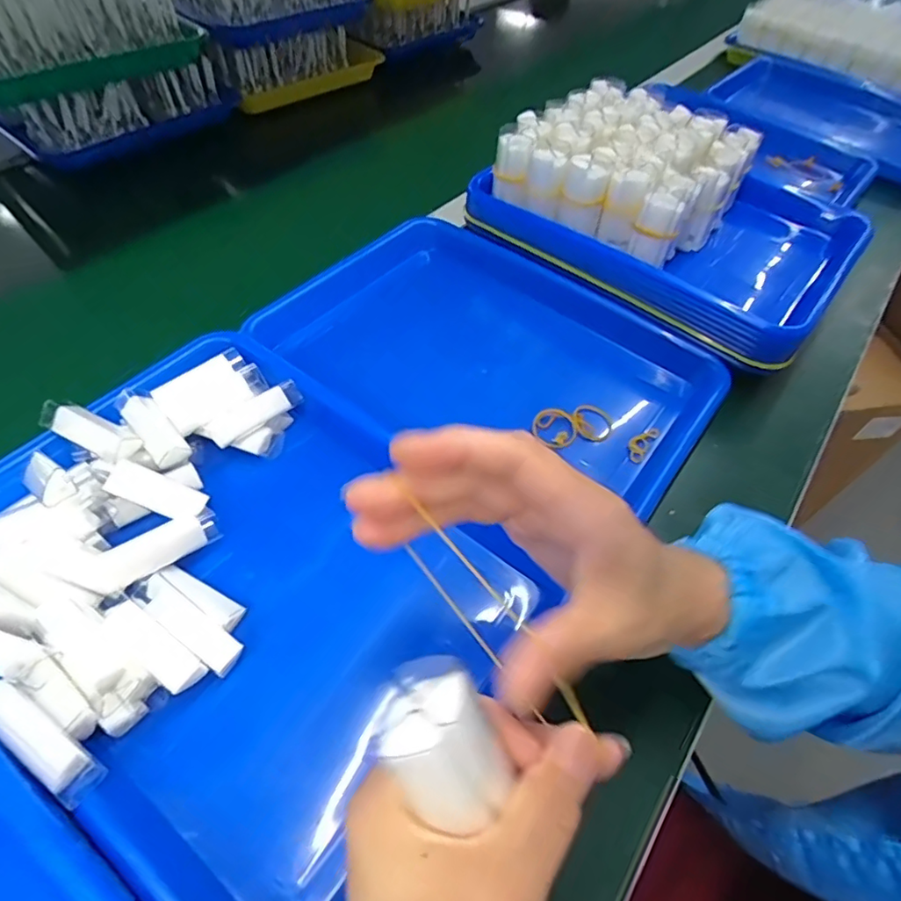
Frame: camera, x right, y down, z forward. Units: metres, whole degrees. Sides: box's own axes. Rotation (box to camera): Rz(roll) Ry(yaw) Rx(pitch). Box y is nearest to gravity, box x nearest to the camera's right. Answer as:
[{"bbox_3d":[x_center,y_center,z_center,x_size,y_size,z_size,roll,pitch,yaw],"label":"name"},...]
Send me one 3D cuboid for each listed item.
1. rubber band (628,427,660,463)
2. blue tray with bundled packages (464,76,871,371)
[{"bbox_3d":[0.148,-0.006,0.432,0.015,0.009,0.034,33,56,18],"label":"rubber band"},{"bbox_3d":[0.216,-0.247,0.546,0.321,0.092,0.273,31,56,17],"label":"blue tray with bundled packages"}]

